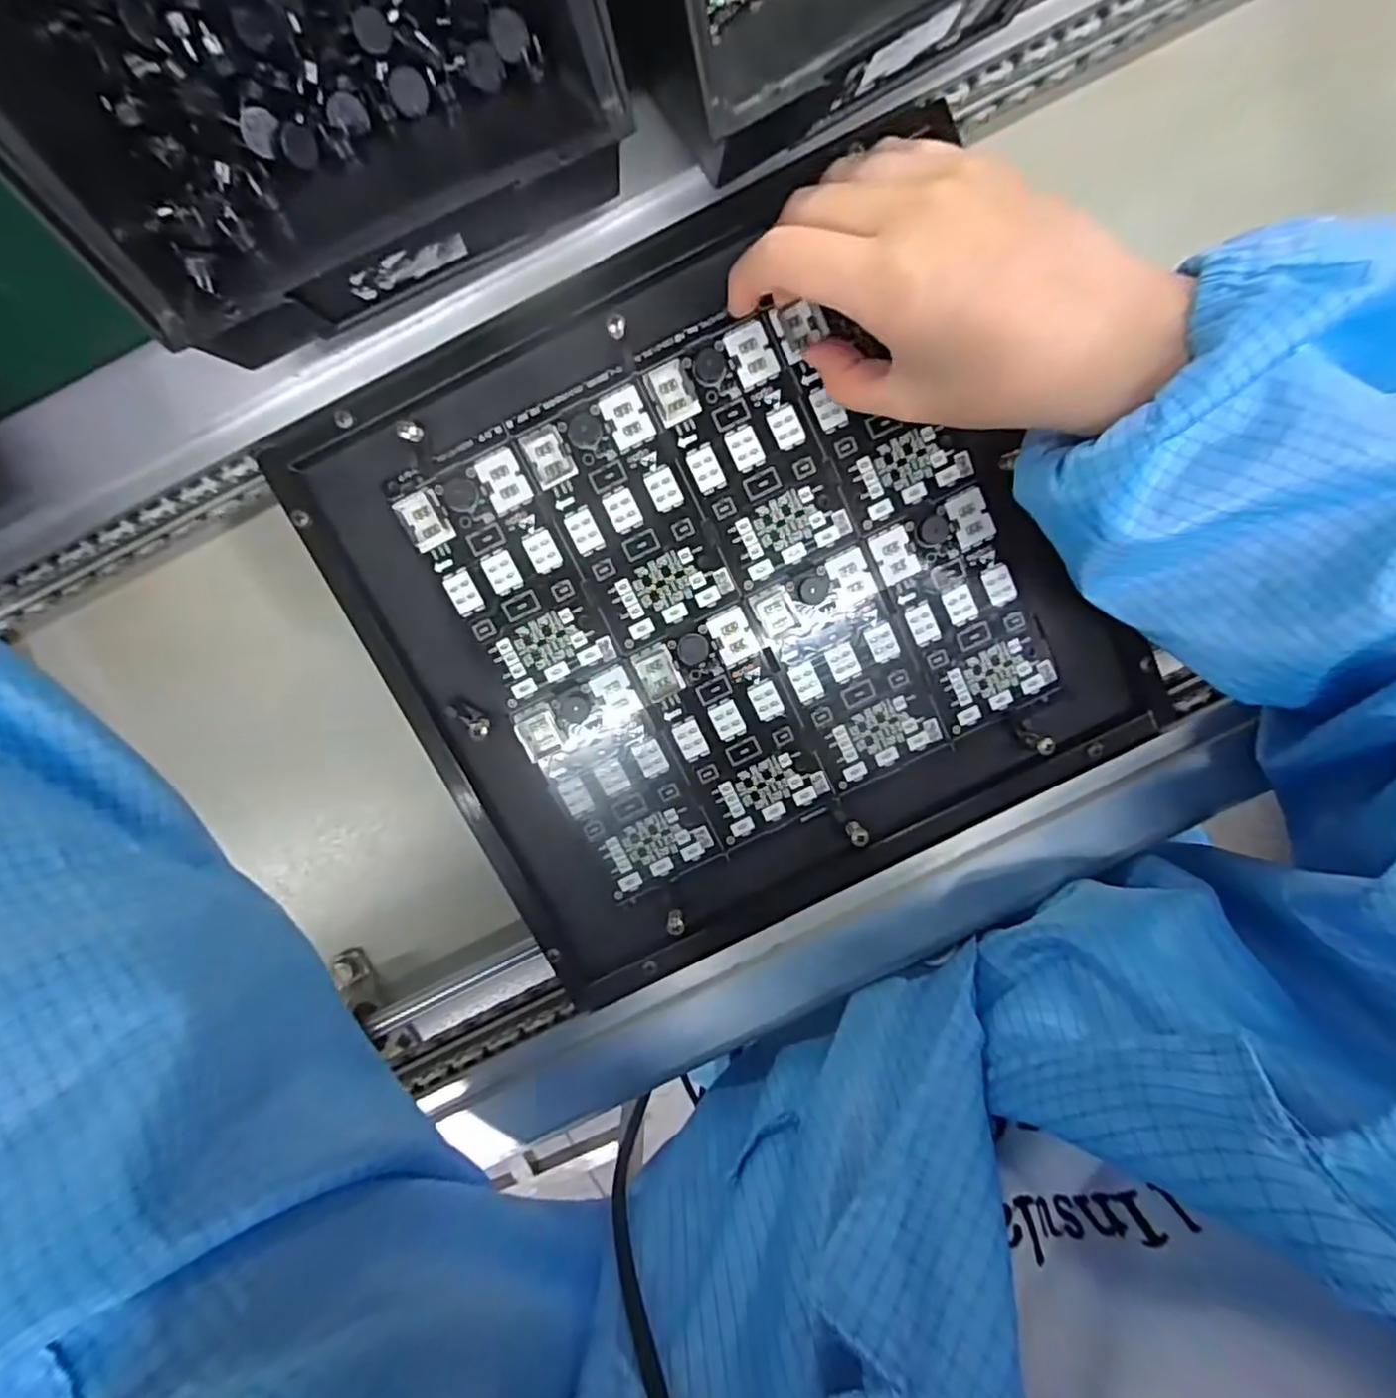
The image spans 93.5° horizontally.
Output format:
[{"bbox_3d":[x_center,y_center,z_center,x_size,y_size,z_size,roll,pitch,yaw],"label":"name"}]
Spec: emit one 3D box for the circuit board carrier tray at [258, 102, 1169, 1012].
[{"bbox_3d":[0.014,-0.038,0.279,0.278,0.011,0.270,-26,98,1],"label":"circuit board carrier tray"}]

